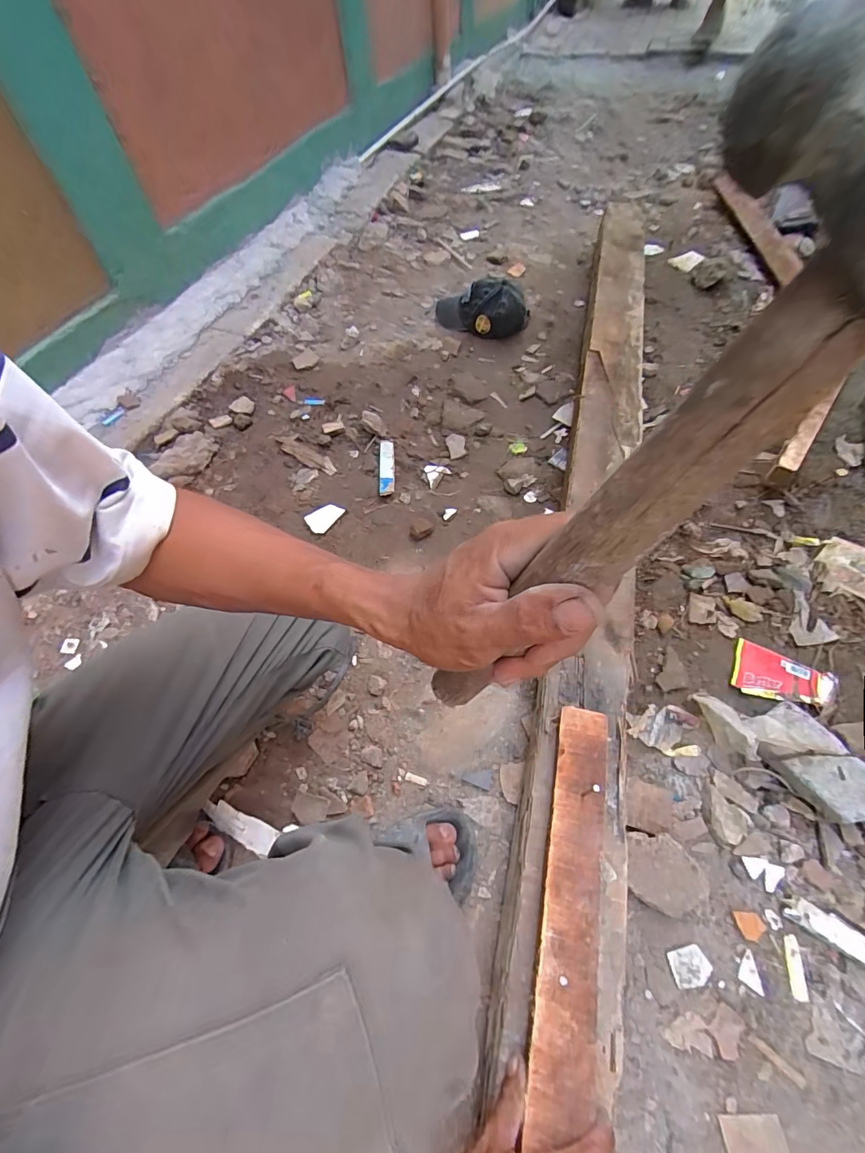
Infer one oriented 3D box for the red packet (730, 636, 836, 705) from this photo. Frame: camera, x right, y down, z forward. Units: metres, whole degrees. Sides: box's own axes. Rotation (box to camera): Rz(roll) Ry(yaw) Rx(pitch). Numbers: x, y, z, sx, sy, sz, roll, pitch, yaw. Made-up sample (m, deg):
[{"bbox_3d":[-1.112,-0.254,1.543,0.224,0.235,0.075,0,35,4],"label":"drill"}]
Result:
[{"bbox_3d":[0.522,0.151,0.670,0.137,0.018,0.081,19,60,16],"label":"red packet"}]

